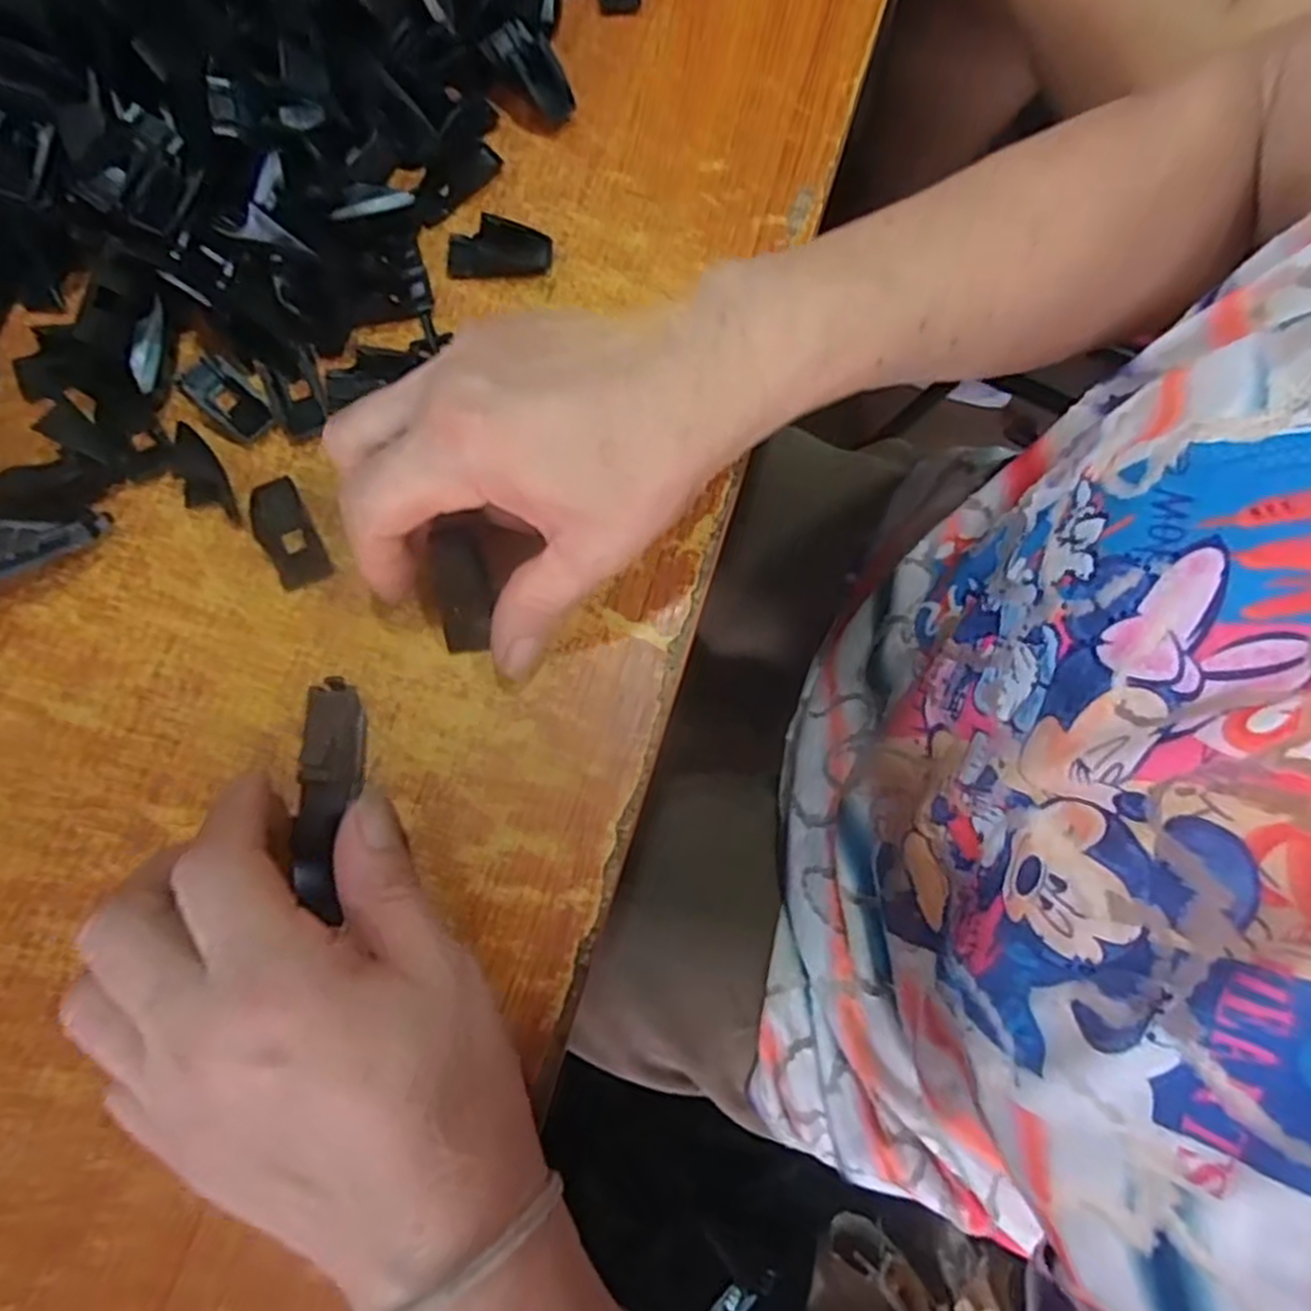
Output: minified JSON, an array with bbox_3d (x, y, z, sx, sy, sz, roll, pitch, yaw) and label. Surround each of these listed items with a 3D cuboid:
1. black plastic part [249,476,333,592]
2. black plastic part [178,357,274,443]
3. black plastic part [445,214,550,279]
[{"bbox_3d":[-0.136,-0.045,0.295,0.019,0.004,0.043,-28,78,-7],"label":"black plastic part"},{"bbox_3d":[-0.167,-0.100,0.307,0.040,0.004,0.017,40,79,8],"label":"black plastic part"},{"bbox_3d":[-0.063,-0.163,0.320,0.041,0.012,0.020,1,77,0],"label":"black plastic part"}]

